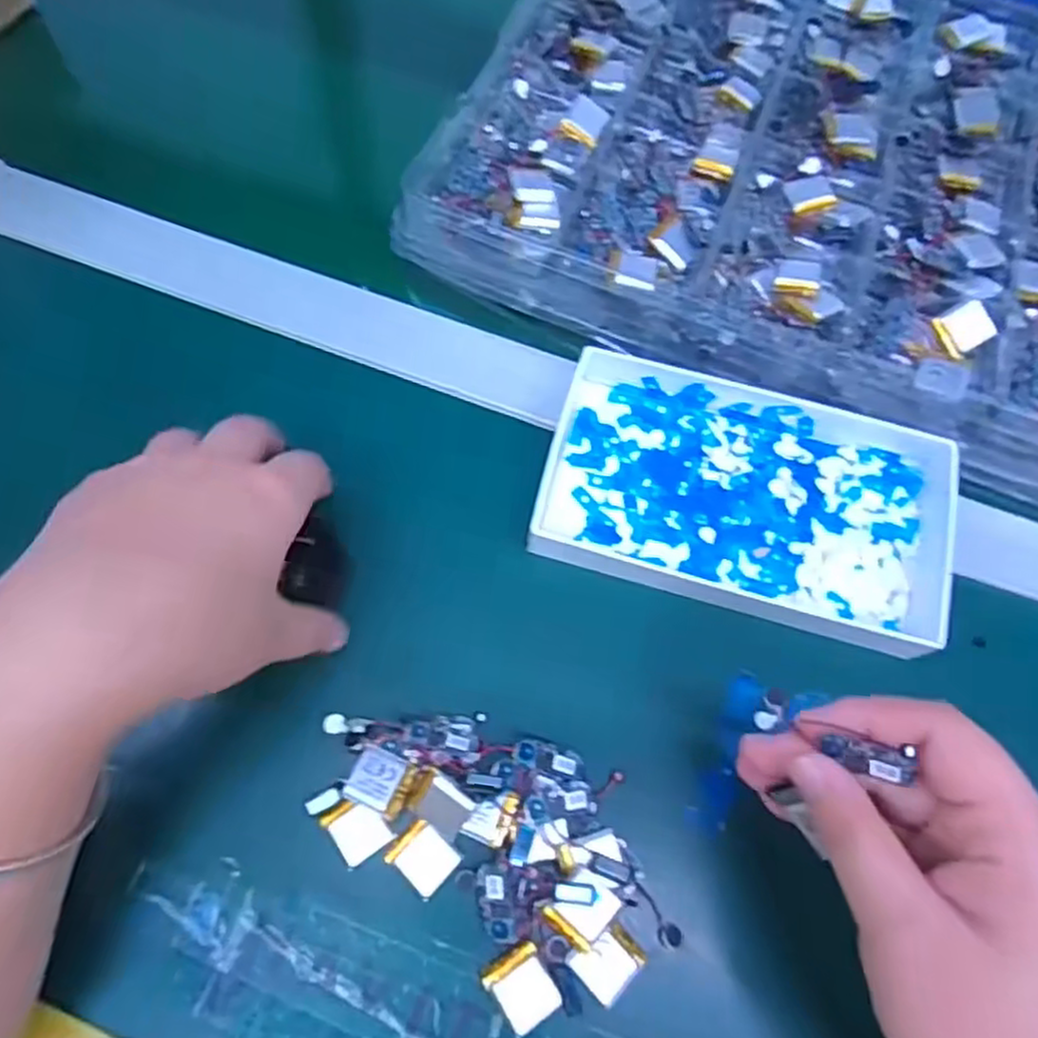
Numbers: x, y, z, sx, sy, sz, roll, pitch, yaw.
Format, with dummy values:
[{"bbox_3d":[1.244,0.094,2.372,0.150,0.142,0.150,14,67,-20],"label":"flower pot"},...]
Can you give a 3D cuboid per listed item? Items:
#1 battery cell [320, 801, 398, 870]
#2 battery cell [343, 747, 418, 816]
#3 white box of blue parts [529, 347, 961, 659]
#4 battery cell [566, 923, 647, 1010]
[{"bbox_3d":[-0.061,0.117,0.274,0.021,0.004,0.022,-33,73,-15],"label":"battery cell"},{"bbox_3d":[-0.053,0.100,0.278,0.022,0.007,0.020,21,68,6],"label":"battery cell"},{"bbox_3d":[0.103,-0.013,0.328,0.176,0.026,0.106,15,71,5],"label":"white box of blue parts"},{"bbox_3d":[0.032,0.159,0.262,0.021,0.007,0.023,43,72,14],"label":"battery cell"}]

